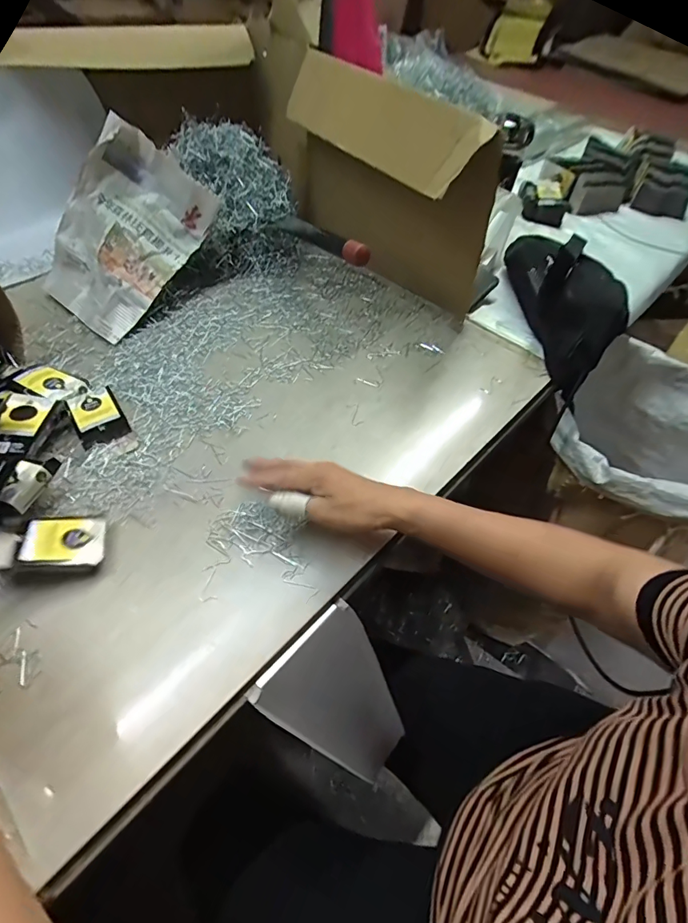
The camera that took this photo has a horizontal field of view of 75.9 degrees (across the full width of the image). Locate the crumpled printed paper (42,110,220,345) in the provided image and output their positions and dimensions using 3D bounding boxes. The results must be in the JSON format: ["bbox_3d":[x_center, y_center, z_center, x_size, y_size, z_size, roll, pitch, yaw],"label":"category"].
[{"bbox_3d":[-0.319,-0.318,0.625,0.179,0.076,0.258,36,96,1],"label":"crumpled printed paper"}]

